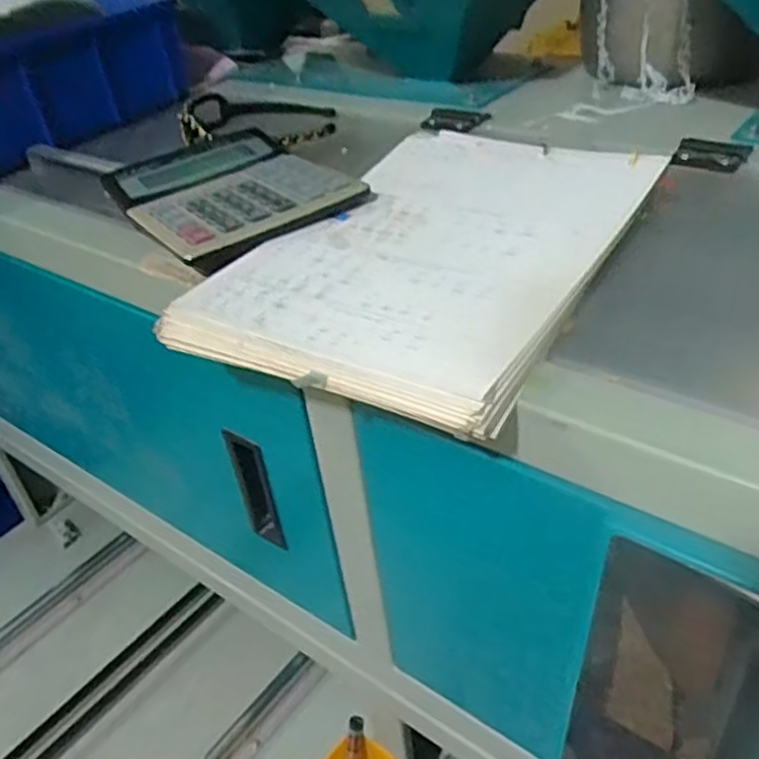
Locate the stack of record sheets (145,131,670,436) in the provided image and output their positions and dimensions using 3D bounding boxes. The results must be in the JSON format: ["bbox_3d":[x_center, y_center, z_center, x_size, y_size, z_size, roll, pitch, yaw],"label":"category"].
[{"bbox_3d":[0.036,-0.088,0.473,0.205,0.020,0.302,17,42,29],"label":"stack of record sheets"}]

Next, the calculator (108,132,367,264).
[{"bbox_3d":[-0.120,-0.147,0.560,0.138,0.020,0.190,-26,40,-24],"label":"calculator"}]

